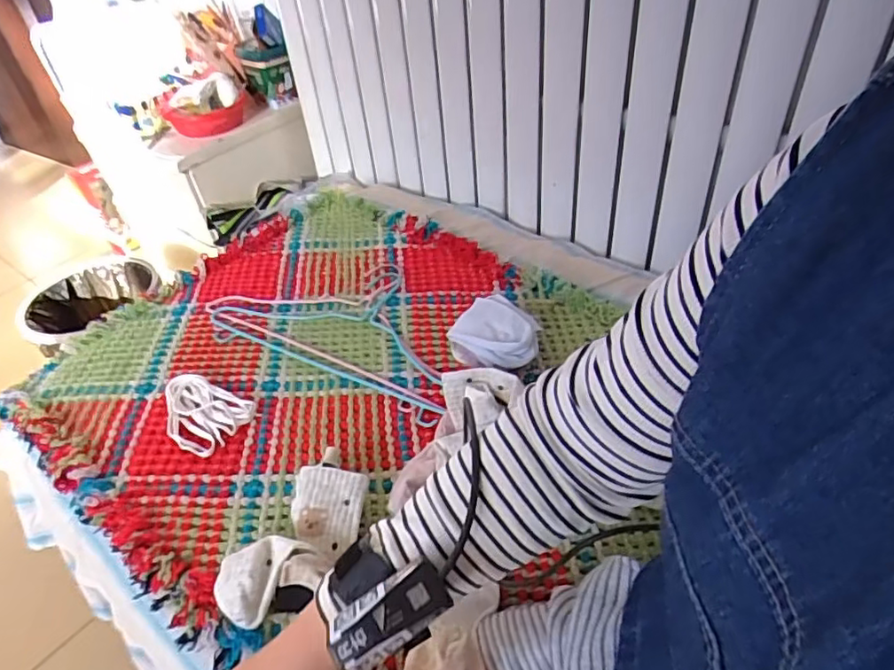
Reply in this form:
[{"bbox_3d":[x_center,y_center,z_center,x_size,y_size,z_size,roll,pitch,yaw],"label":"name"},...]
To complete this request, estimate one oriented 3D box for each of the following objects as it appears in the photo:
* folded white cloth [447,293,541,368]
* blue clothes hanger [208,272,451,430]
[{"bbox_3d":[0.062,0.003,0.754,0.097,0.062,0.130,-28,45,-22],"label":"folded white cloth"},{"bbox_3d":[-0.132,-0.020,0.843,0.403,0.022,0.242,19,48,27],"label":"blue clothes hanger"}]

